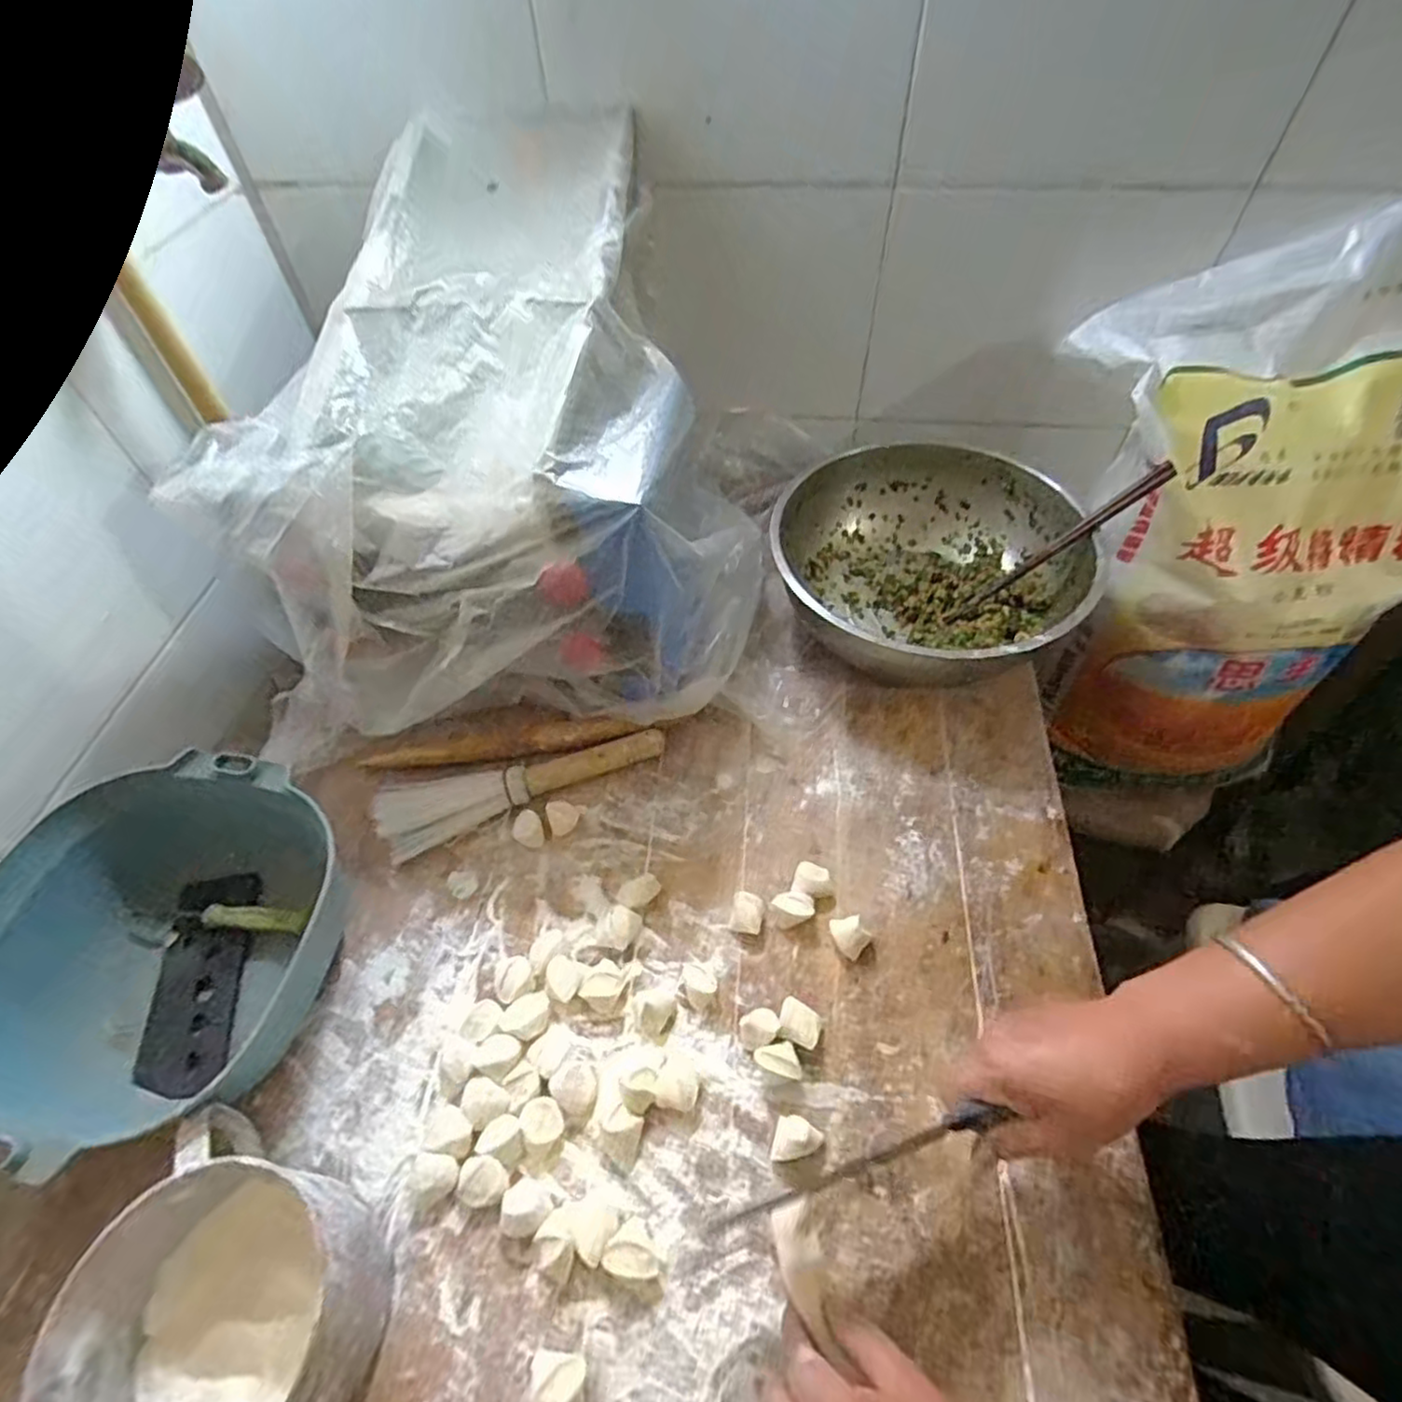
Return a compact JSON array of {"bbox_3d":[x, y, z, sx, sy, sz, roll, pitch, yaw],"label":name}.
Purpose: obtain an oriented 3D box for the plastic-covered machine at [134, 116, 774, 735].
[{"bbox_3d":[-0.178,-0.231,0.657,0.421,0.349,0.482,-4,54,-1],"label":"plastic-covered machine"}]

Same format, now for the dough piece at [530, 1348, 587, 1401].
[{"bbox_3d":[-0.081,0.384,0.393,0.031,0.019,0.029,1,53,3],"label":"dough piece"}]

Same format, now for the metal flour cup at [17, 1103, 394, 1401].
[{"bbox_3d":[-0.267,0.343,0.392,0.156,0.087,0.145,-1,53,1],"label":"metal flour cup"}]

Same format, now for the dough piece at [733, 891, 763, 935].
[{"bbox_3d":[0.037,0.167,0.552,0.023,0.019,0.029,5,53,6],"label":"dough piece"}]

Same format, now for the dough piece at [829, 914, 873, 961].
[{"bbox_3d":[0.115,0.180,0.541,0.023,0.024,0.031,-24,56,-15],"label":"dough piece"}]

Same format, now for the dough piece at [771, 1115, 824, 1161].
[{"bbox_3d":[0.063,0.288,0.465,0.033,0.018,0.026,-2,53,1],"label":"dough piece"}]

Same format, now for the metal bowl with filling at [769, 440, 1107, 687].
[{"bbox_3d":[0.225,-0.126,0.714,0.295,0.119,0.292,-1,53,1],"label":"metal bowl with filling"}]

